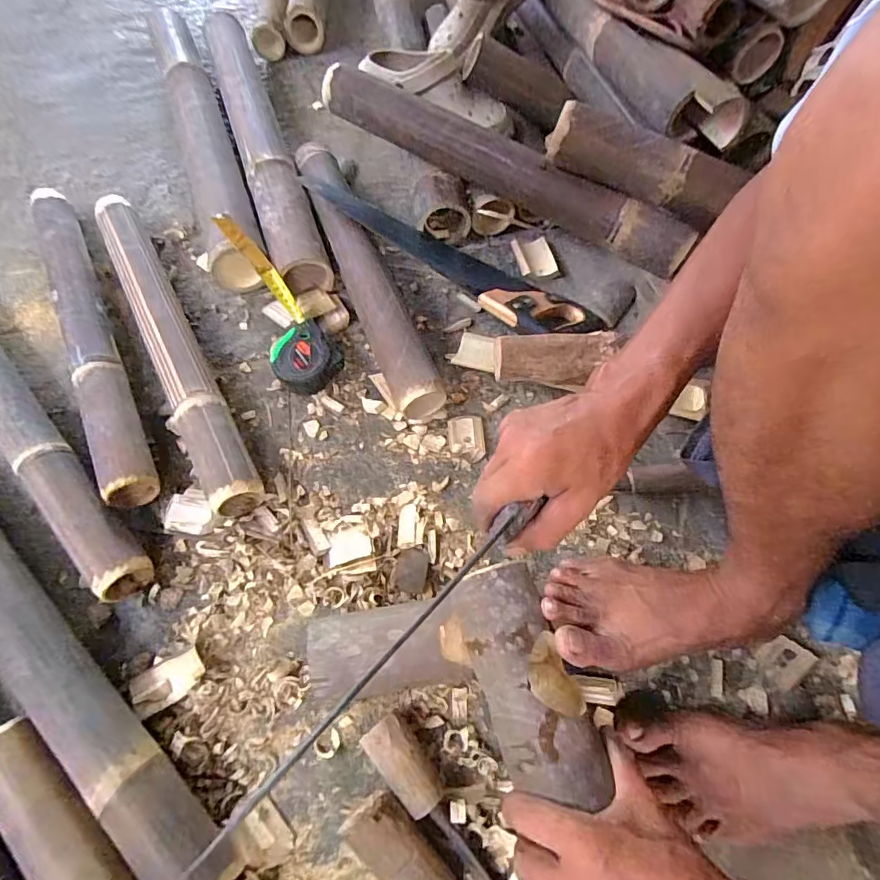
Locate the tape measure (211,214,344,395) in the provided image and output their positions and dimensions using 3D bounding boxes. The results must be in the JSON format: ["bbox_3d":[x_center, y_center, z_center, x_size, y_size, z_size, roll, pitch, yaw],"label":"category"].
[{"bbox_3d":[-0.211,-0.183,0.647,0.083,0.058,0.258,-25,82,-12],"label":"tape measure"}]

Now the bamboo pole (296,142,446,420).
[{"bbox_3d":[-0.107,-0.238,0.687,0.077,0.077,0.478,-21,65,-10],"label":"bamboo pole"}]

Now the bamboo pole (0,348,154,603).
[{"bbox_3d":[-0.491,-0.019,0.580,0.054,0.058,0.495,-40,70,-18],"label":"bamboo pole"}]

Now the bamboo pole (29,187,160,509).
[{"bbox_3d":[-0.465,-0.152,0.644,0.061,0.057,0.540,-25,66,-12],"label":"bamboo pole"}]

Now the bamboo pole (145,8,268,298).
[{"bbox_3d":[-0.401,-0.518,0.813,0.094,0.091,0.716,-20,65,-9],"label":"bamboo pole"}]

